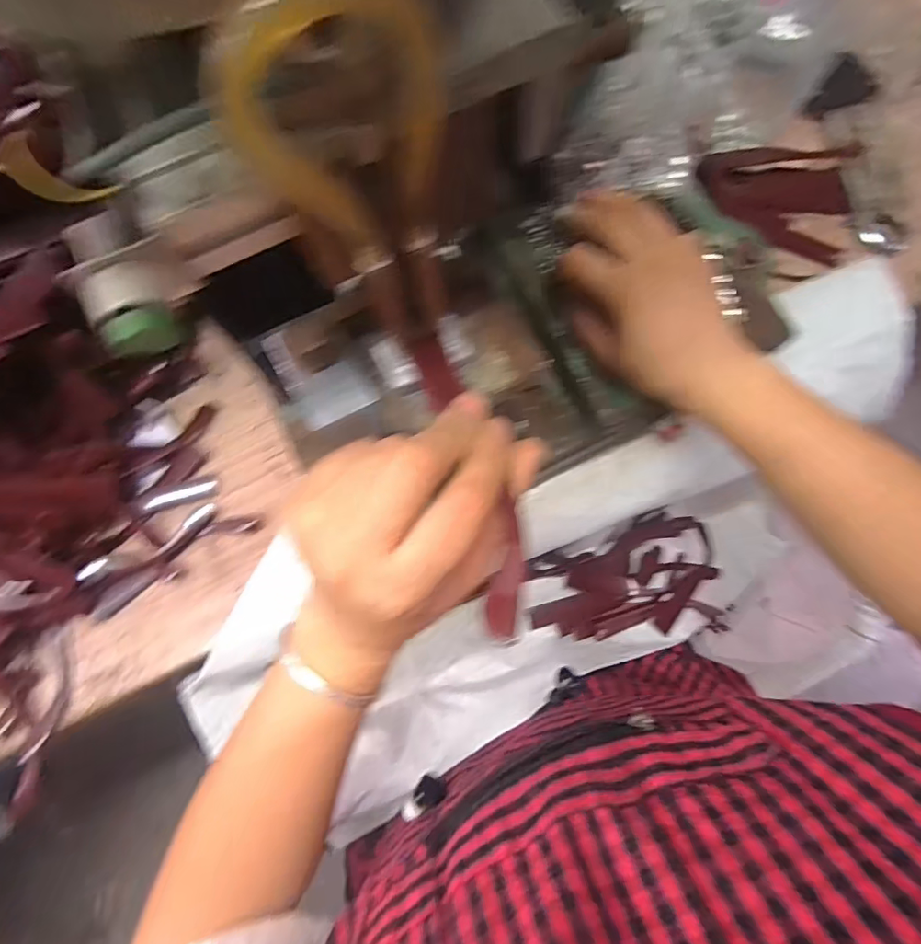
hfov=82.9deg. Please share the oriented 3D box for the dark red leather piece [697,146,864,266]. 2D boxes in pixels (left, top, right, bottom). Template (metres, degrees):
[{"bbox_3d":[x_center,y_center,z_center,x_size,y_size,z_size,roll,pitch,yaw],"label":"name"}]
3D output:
[{"bbox_3d":[0.276,-0.233,0.450,0.134,0.014,0.107,3,84,-6],"label":"dark red leather piece"}]

